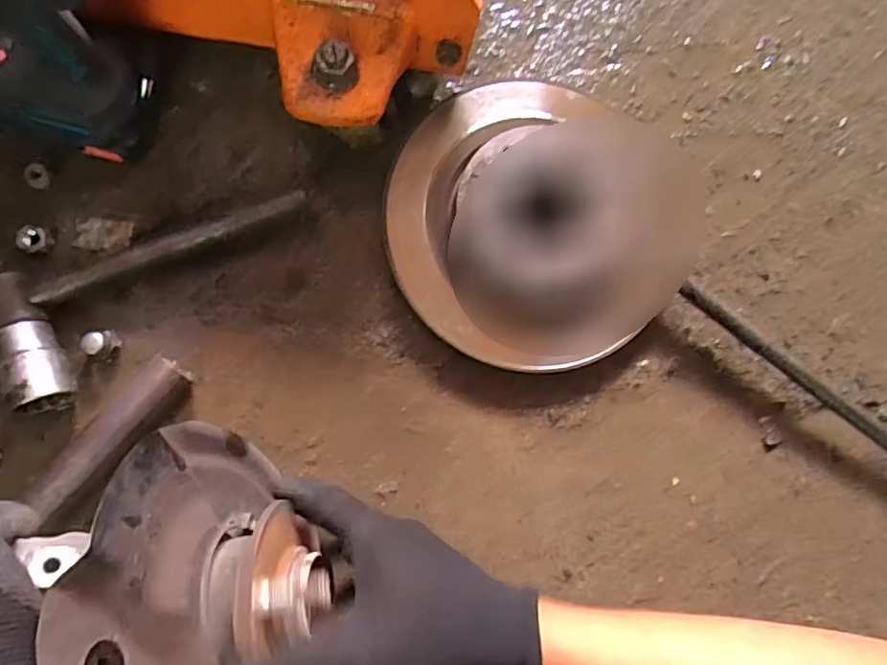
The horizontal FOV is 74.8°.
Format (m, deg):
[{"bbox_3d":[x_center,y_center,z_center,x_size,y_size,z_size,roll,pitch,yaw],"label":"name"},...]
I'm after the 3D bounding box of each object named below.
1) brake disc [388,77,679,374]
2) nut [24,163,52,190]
[{"bbox_3d":[0.085,-0.094,0.475,0.249,0.045,0.234,1,83,-7],"label":"brake disc"},{"bbox_3d":[-0.310,-0.119,0.445,0.012,0.017,0.018,1,83,-7],"label":"nut"}]

